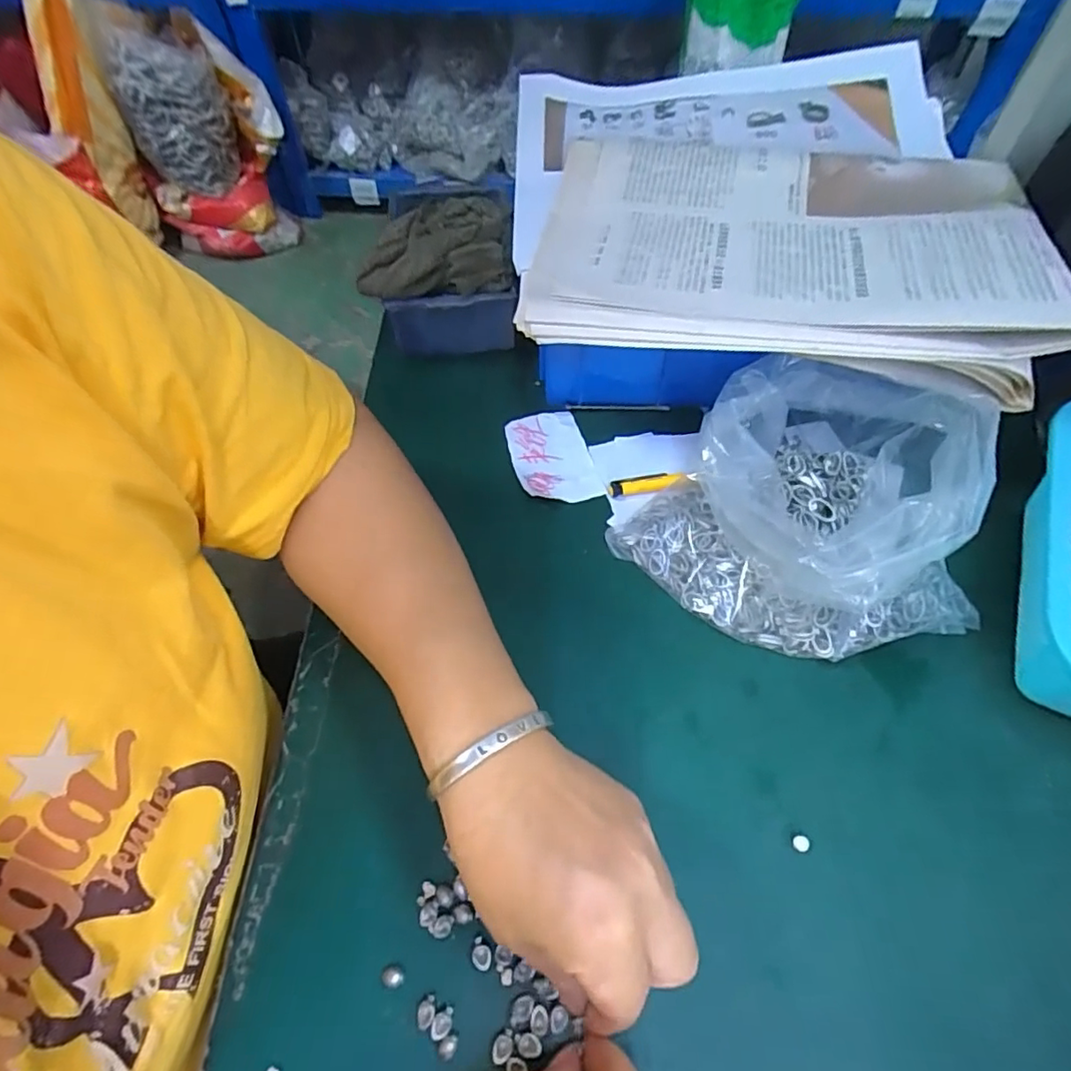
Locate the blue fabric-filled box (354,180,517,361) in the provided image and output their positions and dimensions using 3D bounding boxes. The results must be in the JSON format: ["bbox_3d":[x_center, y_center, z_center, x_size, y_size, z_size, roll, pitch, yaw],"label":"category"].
[{"bbox_3d":[-0.070,-0.188,0.425,0.105,0.083,0.071,-6,58,-3],"label":"blue fabric-filled box"}]

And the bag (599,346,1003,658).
[{"bbox_3d":[0.158,-0.009,0.316,0.148,0.094,0.176,-40,65,-22],"label":"bag"}]

